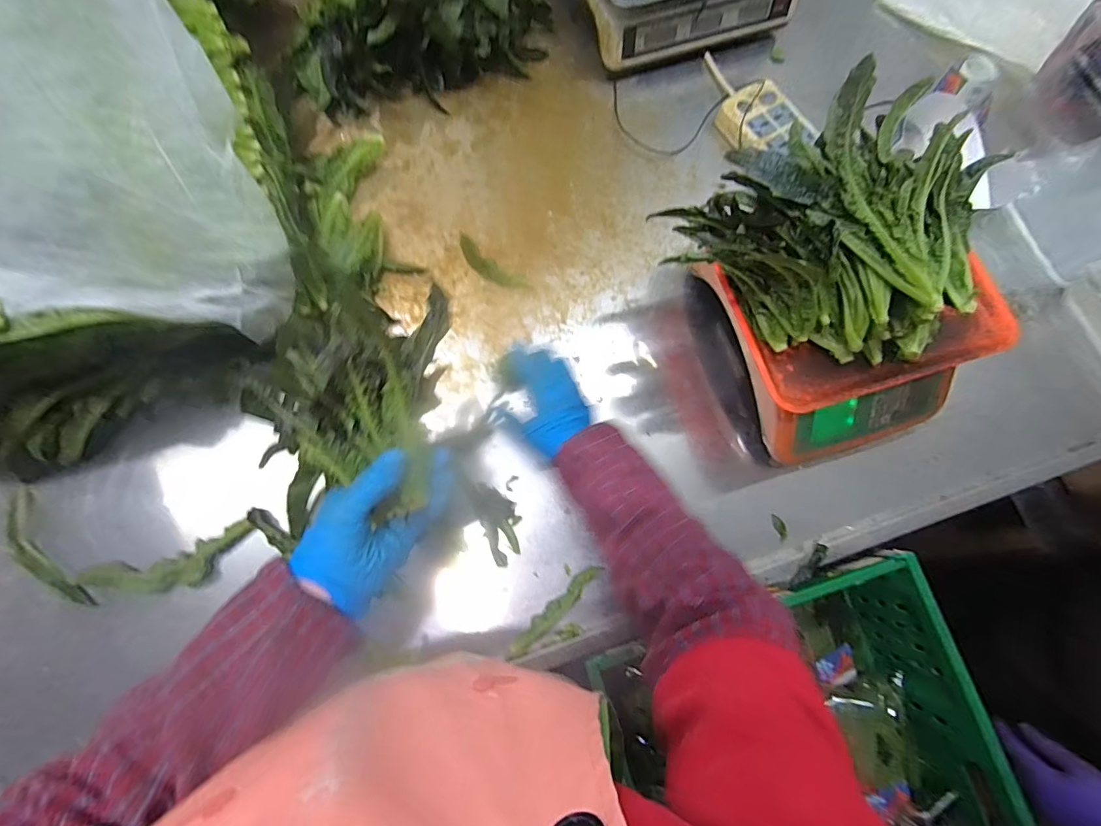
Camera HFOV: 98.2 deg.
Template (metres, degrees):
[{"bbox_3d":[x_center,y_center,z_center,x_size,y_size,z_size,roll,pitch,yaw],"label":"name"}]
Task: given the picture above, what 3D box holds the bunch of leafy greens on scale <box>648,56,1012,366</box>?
[{"bbox_3d":[0.296,-0.175,0.451,0.269,0.142,0.233,-30,80,-9],"label":"bunch of leafy greens on scale"}]

